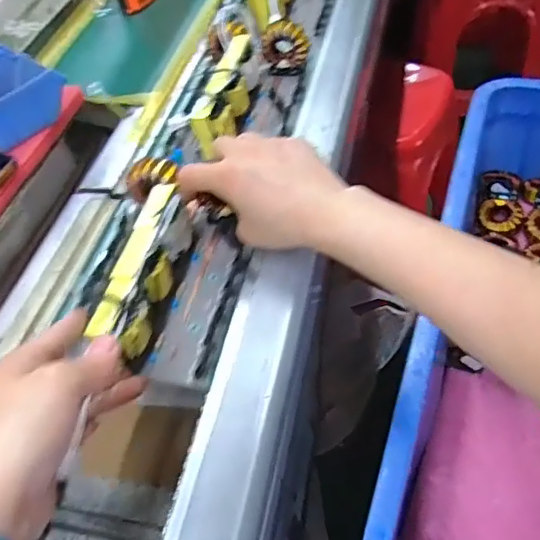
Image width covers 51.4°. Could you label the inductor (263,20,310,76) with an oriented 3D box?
[{"bbox_3d":[0.017,-0.235,0.593,0.046,0.046,0.028,-1,54,2],"label":"inductor"}]

